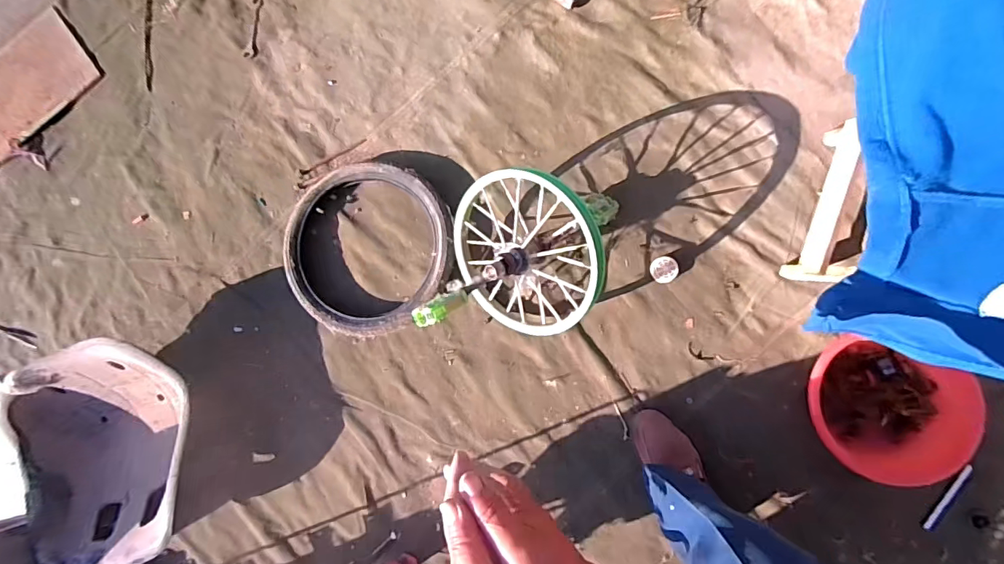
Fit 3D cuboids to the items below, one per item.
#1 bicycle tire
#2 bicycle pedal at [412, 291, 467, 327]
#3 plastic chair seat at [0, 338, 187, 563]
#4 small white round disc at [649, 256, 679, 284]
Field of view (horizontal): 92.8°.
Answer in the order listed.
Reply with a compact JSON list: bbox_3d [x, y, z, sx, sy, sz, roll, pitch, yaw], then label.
[{"bbox_3d":[-0.289,-0.076,1.024,0.380,0.074,0.374,-21,82,4],"label":"bicycle tire"},{"bbox_3d":[-0.104,0.044,0.828,0.099,0.035,0.039,-29,85,-25],"label":"bicycle pedal"},{"bbox_3d":[-0.831,0.368,1.030,0.347,0.222,0.466,-12,82,5],"label":"plastic chair seat"},{"bbox_3d":[0.330,-0.025,0.974,0.055,0.024,0.055,-1,84,7],"label":"small white round disc"}]

